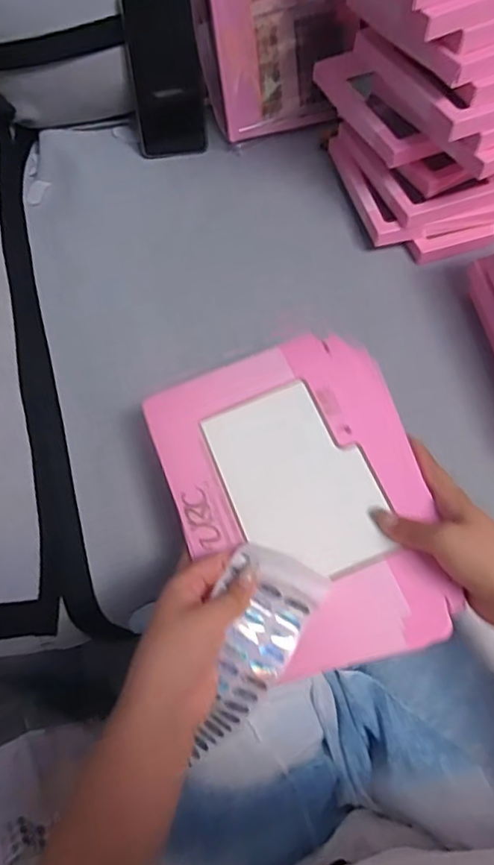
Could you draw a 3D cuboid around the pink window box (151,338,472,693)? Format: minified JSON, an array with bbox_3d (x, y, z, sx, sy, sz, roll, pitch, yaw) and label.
[{"bbox_3d":[0.041,0.045,0.438,0.182,0.022,0.249,-19,68,-5],"label":"pink window box"}]

